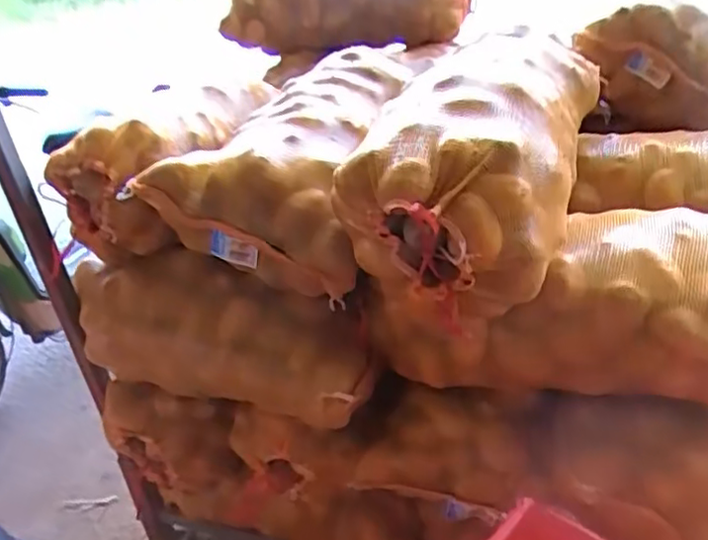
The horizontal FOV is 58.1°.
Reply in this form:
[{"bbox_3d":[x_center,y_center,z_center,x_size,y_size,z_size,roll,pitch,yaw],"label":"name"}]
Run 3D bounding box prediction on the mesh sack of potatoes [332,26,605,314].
[{"bbox_3d":[0.215,-0.183,1.013,0.275,0.239,0.550,11,34,26],"label":"mesh sack of potatoes"}]

